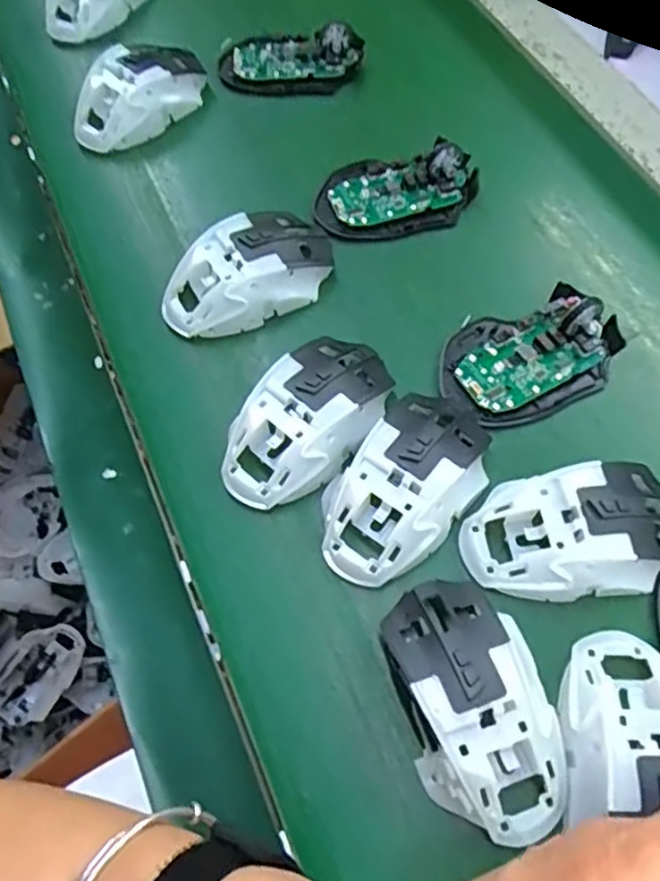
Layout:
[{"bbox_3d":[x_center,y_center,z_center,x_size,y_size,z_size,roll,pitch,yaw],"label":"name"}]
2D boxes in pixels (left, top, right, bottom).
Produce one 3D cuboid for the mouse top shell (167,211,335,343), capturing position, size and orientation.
[{"bbox_3d":[-0.055,-0.110,0.442,0.114,0.045,0.065,-20,63,-8],"label":"mouse top shell"}]

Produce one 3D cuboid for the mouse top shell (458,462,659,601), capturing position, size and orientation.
[{"bbox_3d":[0.129,0.046,0.346,0.114,0.031,0.061,-7,62,-2],"label":"mouse top shell"}]

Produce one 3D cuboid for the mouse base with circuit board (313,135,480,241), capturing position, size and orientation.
[{"bbox_3d":[0.048,-0.180,0.476,0.116,0.027,0.066,-9,62,-3],"label":"mouse base with circuit board"}]

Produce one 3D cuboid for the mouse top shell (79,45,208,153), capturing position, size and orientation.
[{"bbox_3d":[-0.151,-0.274,0.526,0.061,0.036,0.117,40,70,21],"label":"mouse top shell"}]

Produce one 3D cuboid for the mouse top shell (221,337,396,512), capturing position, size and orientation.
[{"bbox_3d":[-0.011,-0.012,0.386,0.063,0.042,0.114,31,67,17],"label":"mouse top shell"}]

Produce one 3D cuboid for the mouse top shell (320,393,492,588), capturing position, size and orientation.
[{"bbox_3d":[0.041,0.023,0.363,0.065,0.037,0.111,37,69,20],"label":"mouse top shell"}]

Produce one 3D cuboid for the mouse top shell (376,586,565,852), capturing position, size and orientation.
[{"bbox_3d":[0.066,0.121,0.313,0.063,0.040,0.113,-14,62,-5],"label":"mouse top shell"}]

